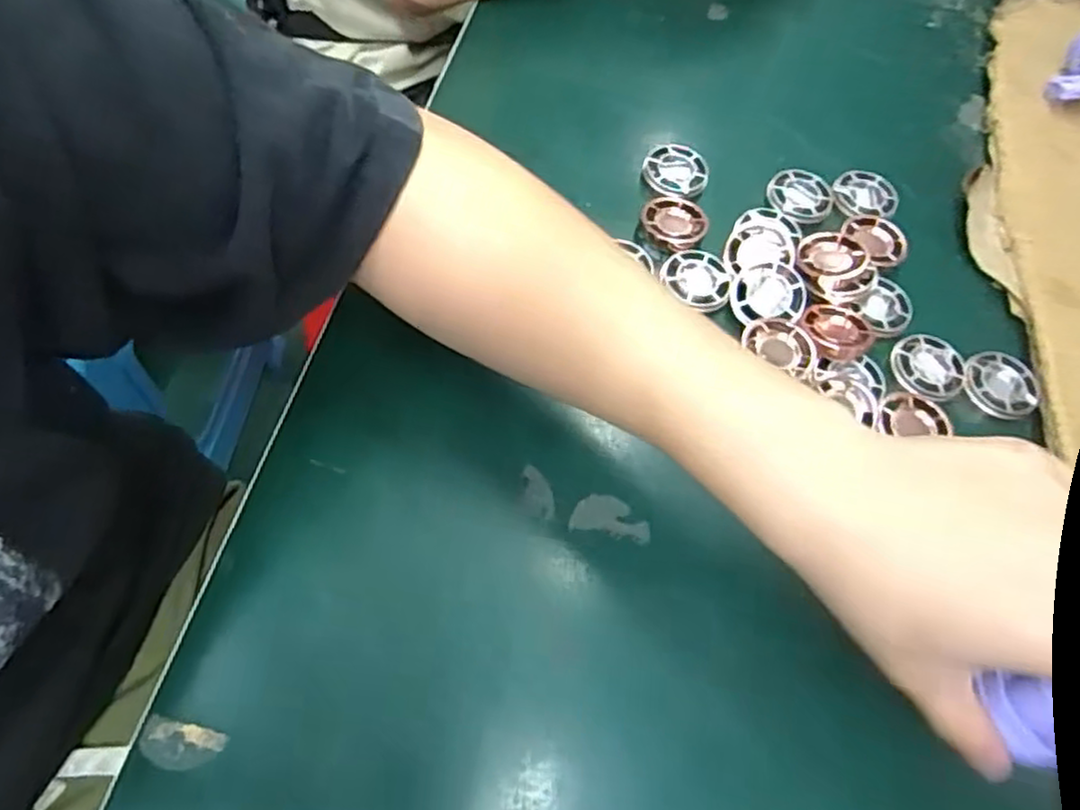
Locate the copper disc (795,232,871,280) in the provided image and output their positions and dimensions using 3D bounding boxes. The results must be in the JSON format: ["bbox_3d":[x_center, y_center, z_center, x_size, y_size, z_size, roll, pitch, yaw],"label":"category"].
[{"bbox_3d":[0.165,-0.085,0.397,0.037,0.004,0.033,11,64,14],"label":"copper disc"}]

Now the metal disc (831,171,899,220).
[{"bbox_3d":[0.202,-0.130,0.437,0.040,0.004,0.038,0,68,-1],"label":"metal disc"}]

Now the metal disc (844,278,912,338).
[{"bbox_3d":[0.194,-0.055,0.394,0.033,0.008,0.029,-39,72,-20],"label":"metal disc"}]

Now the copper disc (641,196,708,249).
[{"bbox_3d":[0.079,-0.108,0.410,0.037,0.004,0.039,1,64,-3],"label":"copper disc"}]

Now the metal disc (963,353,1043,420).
[{"bbox_3d":[0.248,-0.010,0.378,0.038,0.005,0.038,1,64,-3],"label":"metal disc"}]

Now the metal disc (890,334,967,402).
[{"bbox_3d":[0.210,-0.021,0.379,0.037,0.004,0.039,1,64,-3],"label":"metal disc"}]

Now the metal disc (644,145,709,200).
[{"bbox_3d":[0.084,-0.143,0.434,0.040,0.009,0.039,1,64,-3],"label":"metal disc"}]

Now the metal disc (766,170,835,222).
[{"bbox_3d":[0.161,-0.128,0.432,0.041,0.005,0.040,1,64,-3],"label":"metal disc"}]

